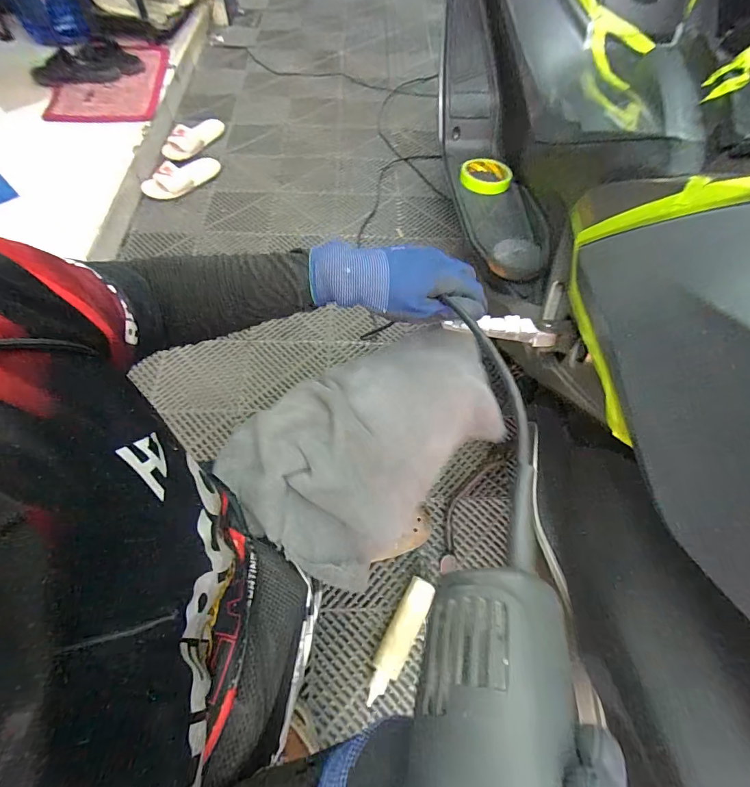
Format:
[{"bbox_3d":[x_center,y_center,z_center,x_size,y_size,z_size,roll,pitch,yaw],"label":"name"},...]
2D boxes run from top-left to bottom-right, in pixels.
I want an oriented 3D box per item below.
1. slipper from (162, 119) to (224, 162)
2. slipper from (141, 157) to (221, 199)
[{"bbox_3d":[-0.607,-0.868,1.357,0.092,0.060,0.235,26,62,12],"label":"slipper"},{"bbox_3d":[-0.594,-0.680,1.270,0.086,0.078,0.248,29,63,14],"label":"slipper"}]

